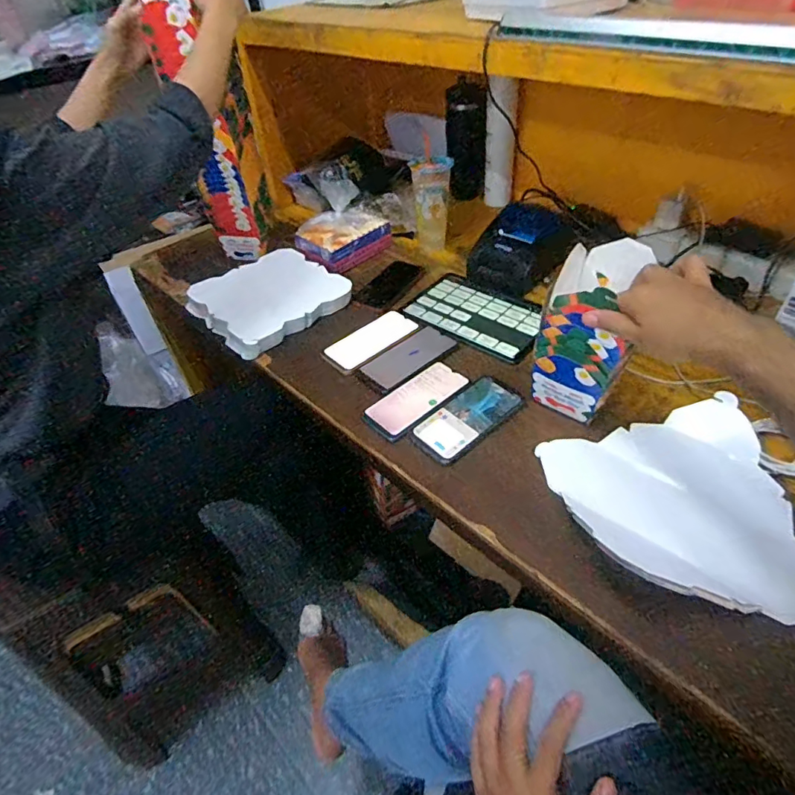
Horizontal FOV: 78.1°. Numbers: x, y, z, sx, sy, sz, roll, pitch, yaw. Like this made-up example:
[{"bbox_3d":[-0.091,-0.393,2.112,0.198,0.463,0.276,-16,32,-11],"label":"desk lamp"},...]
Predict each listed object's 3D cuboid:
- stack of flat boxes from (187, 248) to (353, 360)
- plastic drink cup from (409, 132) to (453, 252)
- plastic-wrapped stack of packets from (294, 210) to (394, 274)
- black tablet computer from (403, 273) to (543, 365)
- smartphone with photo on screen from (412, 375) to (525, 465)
[{"bbox_3d":[-0.247,-0.198,0.948,0.255,0.035,0.242,-36,52,-28],"label":"stack of flat boxes"},{"bbox_3d":[0.071,-0.413,1.018,0.082,0.212,0.086,0,44,5],"label":"plastic drink cup"},{"bbox_3d":[-0.114,-0.352,1.054,0.189,0.049,0.154,-36,52,-28],"label":"plastic-wrapped stack of packets"},{"bbox_3d":[0.147,-0.155,0.889,0.248,0.009,0.165,29,53,30],"label":"black tablet computer"},{"bbox_3d":[0.102,0.027,0.703,0.173,0.008,0.083,-34,51,-26],"label":"smartphone with photo on screen"}]

